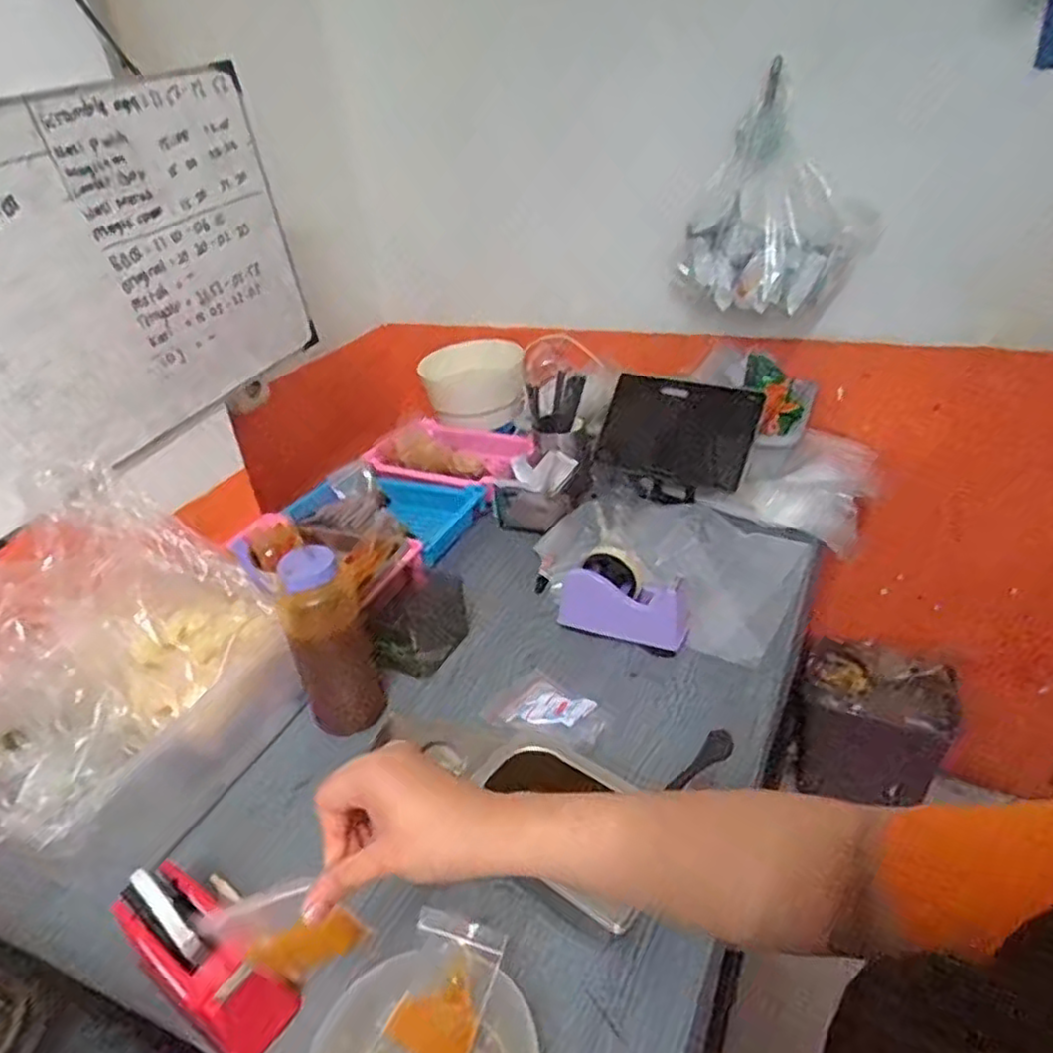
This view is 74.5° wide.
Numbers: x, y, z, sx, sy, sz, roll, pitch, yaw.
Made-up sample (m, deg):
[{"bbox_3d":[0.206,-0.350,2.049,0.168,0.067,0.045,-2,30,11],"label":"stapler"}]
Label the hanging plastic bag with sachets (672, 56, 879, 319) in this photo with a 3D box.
[{"bbox_3d":[0.391,-0.507,1.078,0.258,0.313,0.138,21,41,37],"label":"hanging plastic bag with sachets"}]

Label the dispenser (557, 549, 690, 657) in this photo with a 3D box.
[{"bbox_3d":[0.123,0.084,0.865,0.152,0.097,0.066,13,36,28],"label":"dispenser"}]

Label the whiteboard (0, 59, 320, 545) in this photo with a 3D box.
[{"bbox_3d":[-0.489,-0.296,0.827,0.020,0.382,0.586,10,40,23],"label":"whiteboard"}]

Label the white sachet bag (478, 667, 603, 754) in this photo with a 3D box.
[{"bbox_3d":[0.026,0.199,0.759,0.123,0.020,0.074,17,38,33],"label":"white sachet bag"}]

